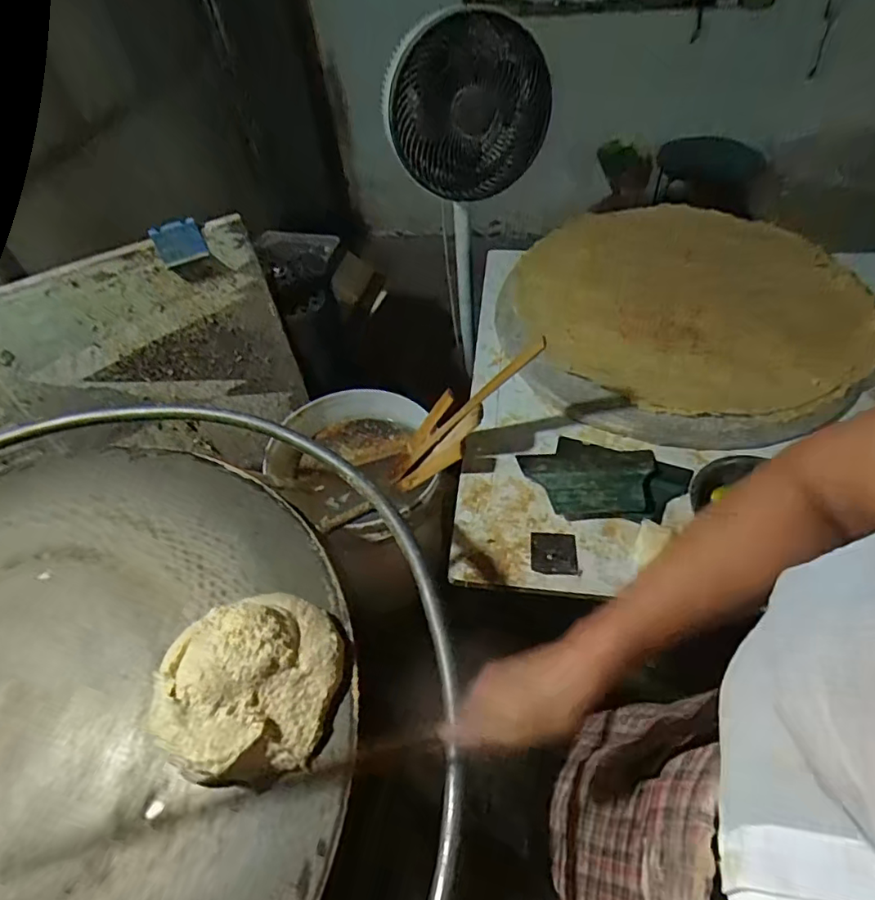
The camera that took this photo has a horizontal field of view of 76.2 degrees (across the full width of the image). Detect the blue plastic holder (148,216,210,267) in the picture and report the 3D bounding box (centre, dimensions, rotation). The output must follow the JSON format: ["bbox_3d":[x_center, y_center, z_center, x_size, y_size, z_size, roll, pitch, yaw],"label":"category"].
[{"bbox_3d":[-0.385,-0.310,0.832,0.066,0.057,0.018,-26,53,-15],"label":"blue plastic holder"}]

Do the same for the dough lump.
[{"bbox_3d":[-0.154,0.185,0.462,0.137,0.045,0.137,-3,51,3],"label":"dough lump"}]

